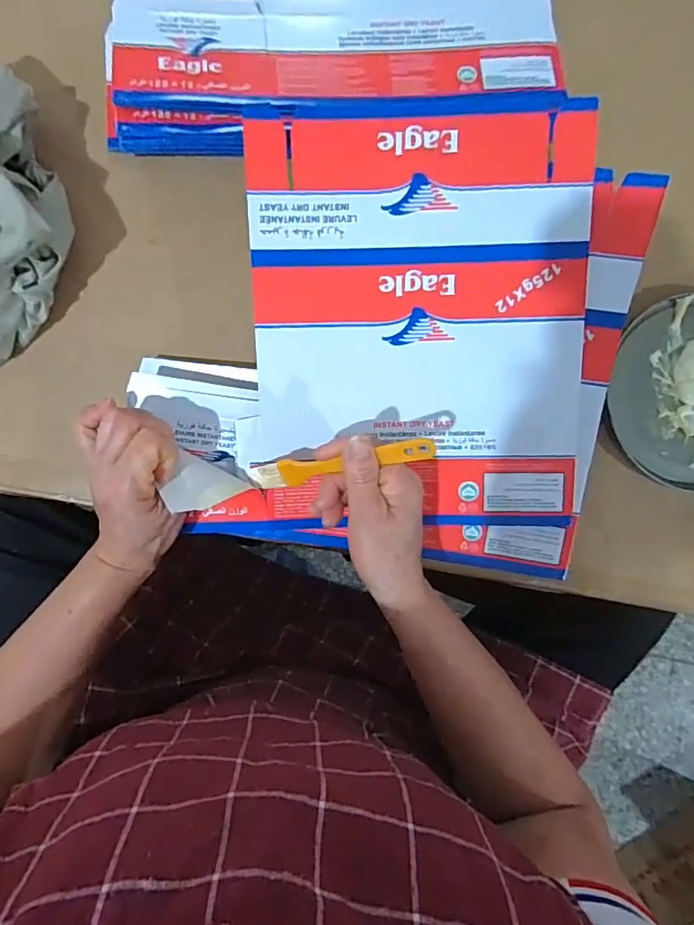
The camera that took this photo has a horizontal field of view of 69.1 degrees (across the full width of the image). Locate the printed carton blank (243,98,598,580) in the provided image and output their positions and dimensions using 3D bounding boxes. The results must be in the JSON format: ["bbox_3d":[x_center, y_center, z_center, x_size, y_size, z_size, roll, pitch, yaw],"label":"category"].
[{"bbox_3d":[0.052,-0.077,0.368,0.231,0.012,0.318,-1,101,1],"label":"printed carton blank"}]

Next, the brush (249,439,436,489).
[{"bbox_3d":[-0.008,0.002,0.343,0.139,0.006,0.018,-9,92,25],"label":"brush"}]

